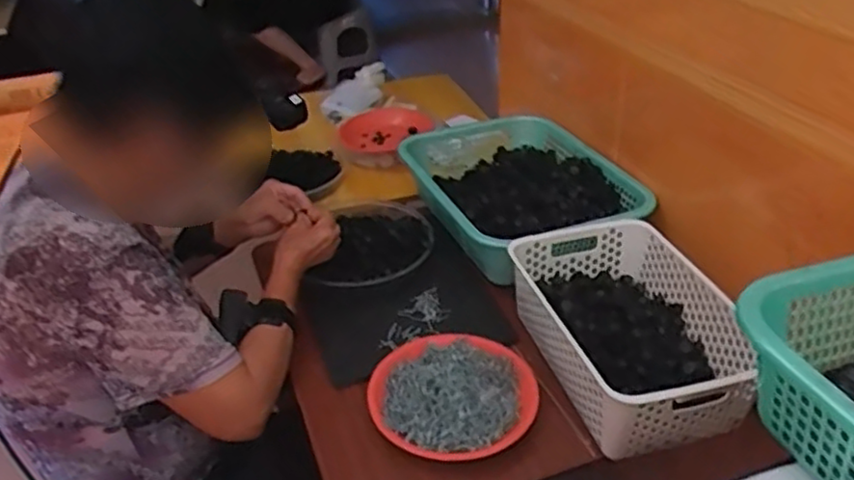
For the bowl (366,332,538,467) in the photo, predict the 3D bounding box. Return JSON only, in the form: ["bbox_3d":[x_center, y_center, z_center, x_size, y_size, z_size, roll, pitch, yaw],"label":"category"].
[{"bbox_3d":[0.031,0.178,0.820,0.188,0.036,0.174,-2,34,1],"label":"bowl"}]

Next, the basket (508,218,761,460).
[{"bbox_3d":[0.245,0.102,0.861,0.225,0.100,0.313,-13,35,-14],"label":"basket"}]

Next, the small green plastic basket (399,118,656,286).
[{"bbox_3d":[0.153,-0.079,1.157,0.302,0.114,0.420,-15,35,-17],"label":"small green plastic basket"}]

